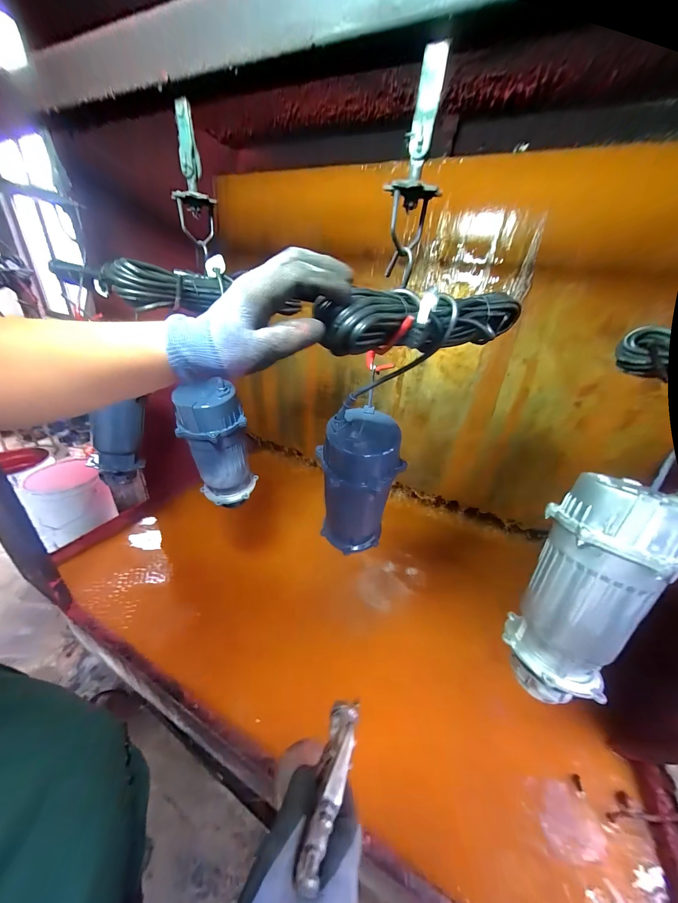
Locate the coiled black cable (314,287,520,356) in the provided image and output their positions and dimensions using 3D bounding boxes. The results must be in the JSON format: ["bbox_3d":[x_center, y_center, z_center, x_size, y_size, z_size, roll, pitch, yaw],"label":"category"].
[{"bbox_3d":[0.125,-0.162,0.372,0.328,0.068,0.044,-17,35,-30],"label":"coiled black cable"}]

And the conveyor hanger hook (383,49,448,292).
[{"bbox_3d":[0.098,-0.355,0.384,0.059,0.224,0.074,13,30,16],"label":"conveyor hanger hook"}]

